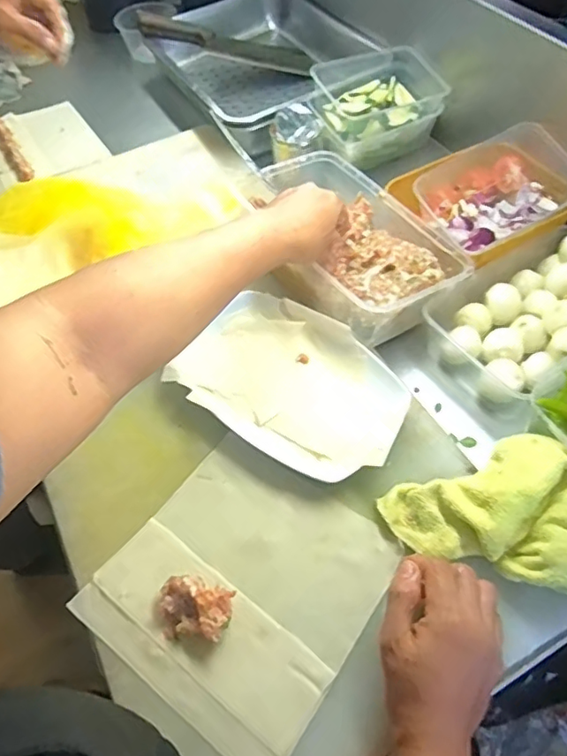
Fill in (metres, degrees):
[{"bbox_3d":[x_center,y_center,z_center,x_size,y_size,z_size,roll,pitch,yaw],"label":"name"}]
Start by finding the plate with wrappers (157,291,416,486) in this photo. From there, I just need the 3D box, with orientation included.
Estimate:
[{"bbox_3d":[0.008,0.004,0.565,0.240,0.036,0.158,30,61,21],"label":"plate with wrappers"}]

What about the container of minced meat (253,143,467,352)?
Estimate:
[{"bbox_3d":[0.074,-0.154,0.650,0.171,0.075,0.263,-26,58,-16],"label":"container of minced meat"}]

